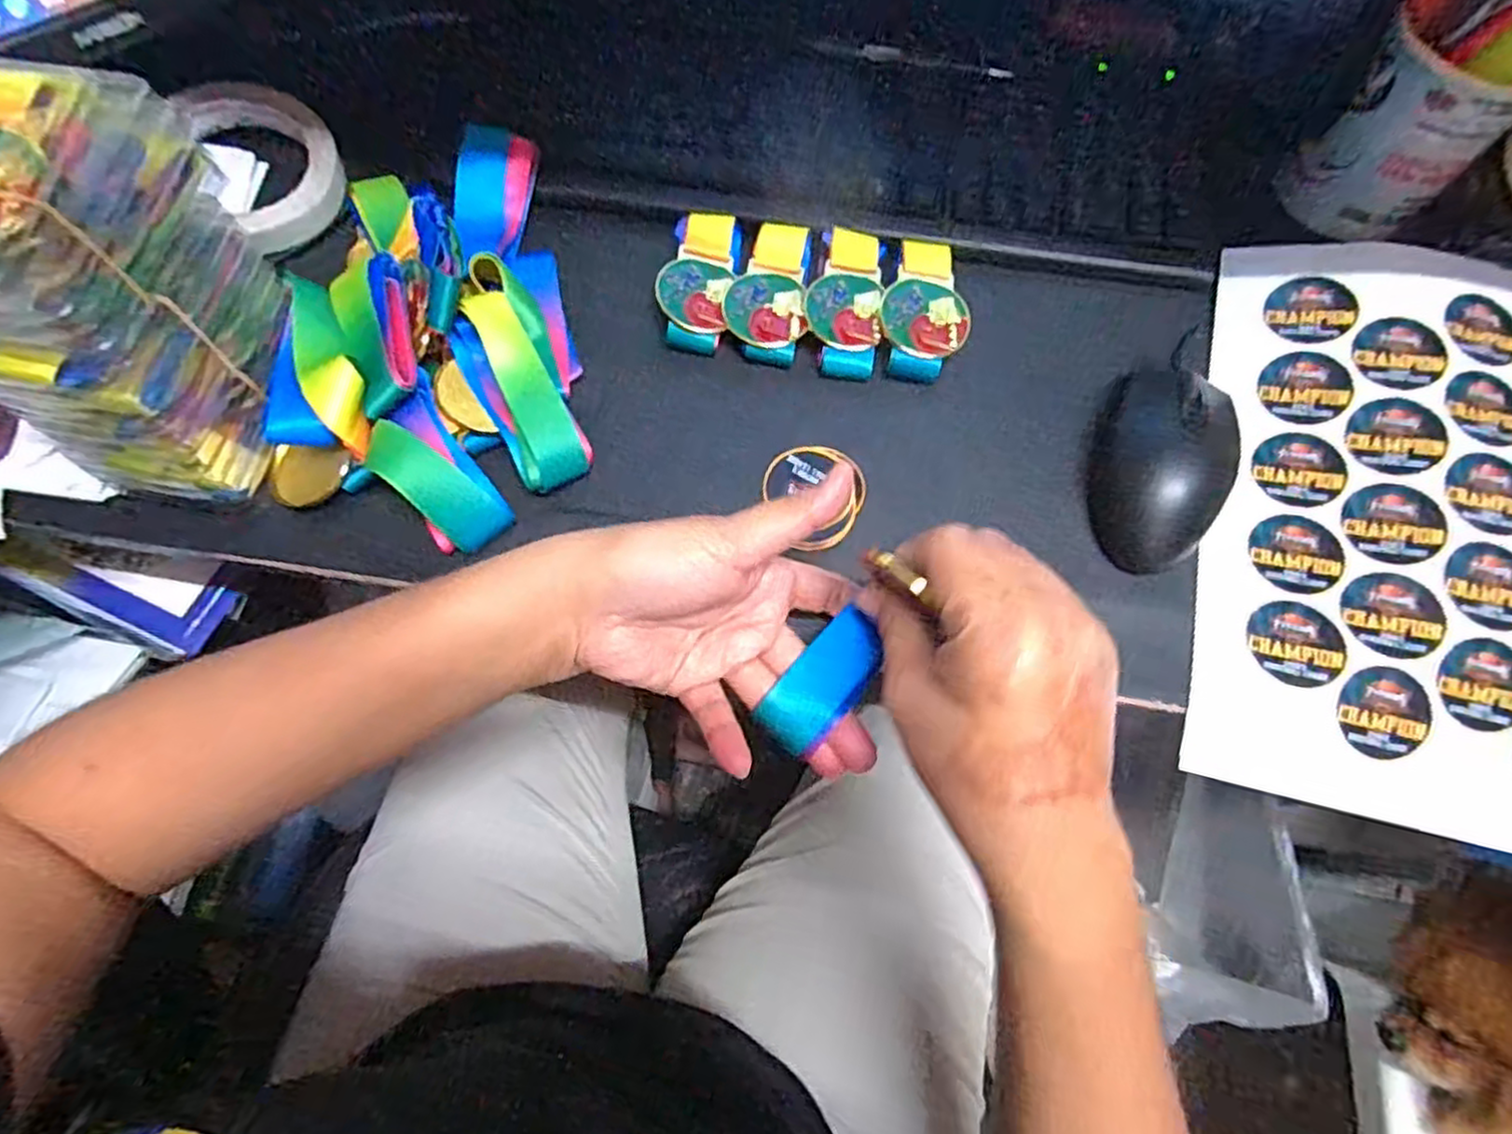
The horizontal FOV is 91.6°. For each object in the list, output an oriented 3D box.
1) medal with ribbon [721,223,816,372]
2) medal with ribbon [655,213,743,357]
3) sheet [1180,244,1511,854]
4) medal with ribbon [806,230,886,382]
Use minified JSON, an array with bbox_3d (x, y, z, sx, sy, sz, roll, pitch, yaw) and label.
[{"bbox_3d":[0.007,-0.150,0.402,0.044,0.011,0.084,4,70,0],"label":"medal with ribbon"},{"bbox_3d":[-0.031,-0.158,0.404,0.038,0.015,0.084,8,70,2],"label":"medal with ribbon"},{"bbox_3d":[0.335,-0.025,0.365,0.209,0.022,0.301,13,74,8],"label":"sheet"},{"bbox_3d":[0.049,-0.145,0.402,0.040,0.014,0.087,8,70,2],"label":"medal with ribbon"}]

